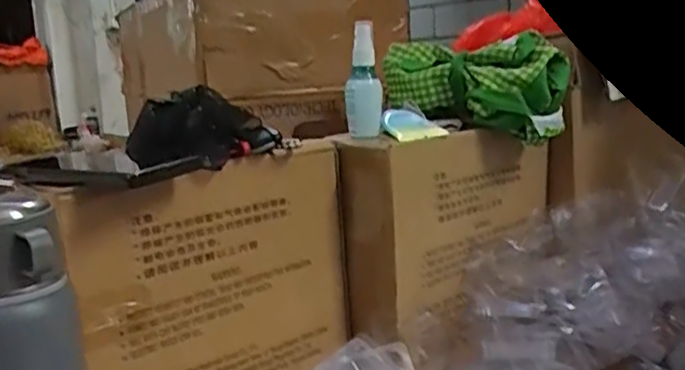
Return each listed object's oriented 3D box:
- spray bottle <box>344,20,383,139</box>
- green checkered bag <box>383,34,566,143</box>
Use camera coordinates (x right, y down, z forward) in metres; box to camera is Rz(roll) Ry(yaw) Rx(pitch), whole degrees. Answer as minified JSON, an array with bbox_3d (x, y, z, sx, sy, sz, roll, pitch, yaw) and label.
[{"bbox_3d":[0.022,-0.109,0.669,0.034,0.115,0.031,-1,10,9],"label":"spray bottle"},{"bbox_3d":[0.145,-0.108,0.722,0.201,0.100,0.082,7,14,43],"label":"green checkered bag"}]

